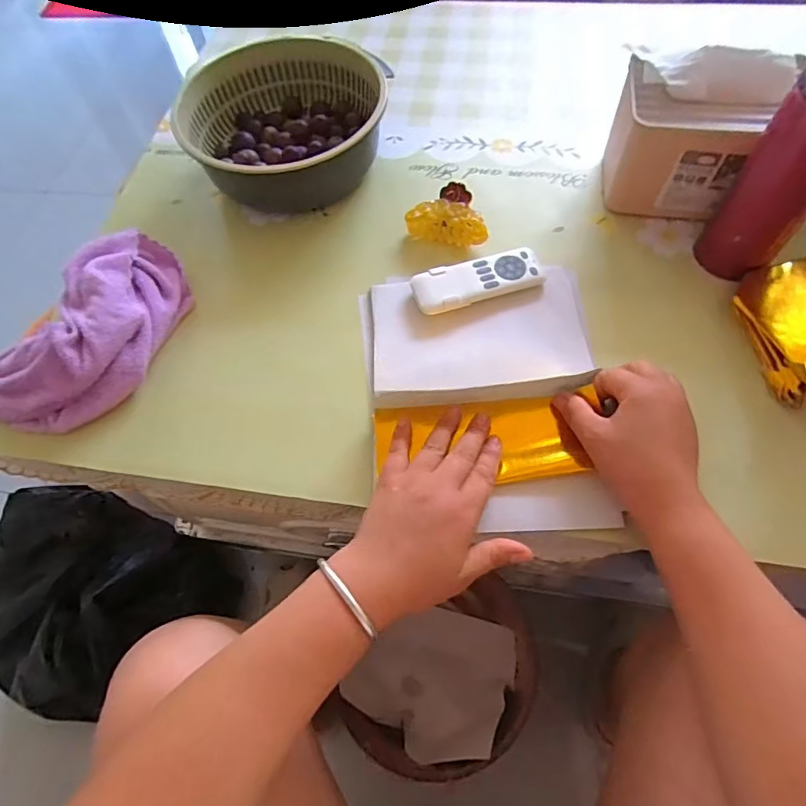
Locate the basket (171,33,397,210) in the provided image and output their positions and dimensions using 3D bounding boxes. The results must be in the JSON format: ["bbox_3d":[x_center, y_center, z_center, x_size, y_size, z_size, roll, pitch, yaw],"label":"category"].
[{"bbox_3d":[-0.130,-0.313,0.574,0.217,0.082,0.180,-14,63,-4],"label":"basket"}]

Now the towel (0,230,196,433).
[{"bbox_3d":[-0.283,-0.070,0.462,0.126,0.053,0.210,32,69,18],"label":"towel"}]

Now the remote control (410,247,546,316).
[{"bbox_3d":[0.072,-0.116,0.486,0.123,0.014,0.048,-17,63,-5],"label":"remote control"}]

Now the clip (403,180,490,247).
[{"bbox_3d":[0.048,-0.190,0.523,0.087,0.039,0.053,21,66,13],"label":"clip"}]

